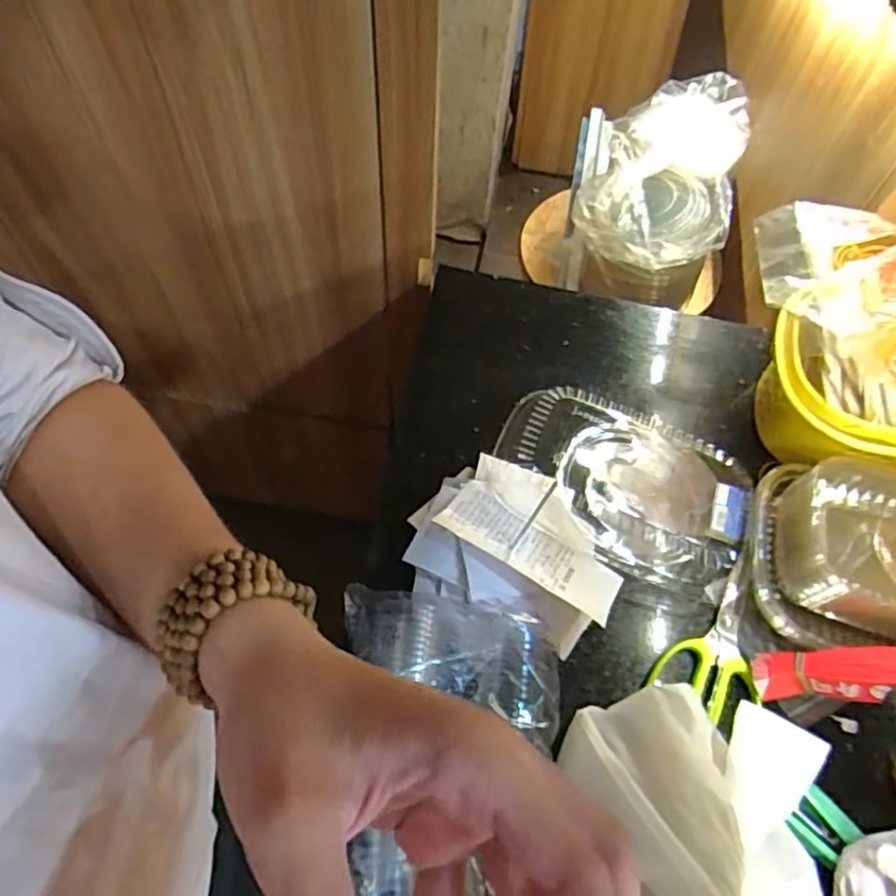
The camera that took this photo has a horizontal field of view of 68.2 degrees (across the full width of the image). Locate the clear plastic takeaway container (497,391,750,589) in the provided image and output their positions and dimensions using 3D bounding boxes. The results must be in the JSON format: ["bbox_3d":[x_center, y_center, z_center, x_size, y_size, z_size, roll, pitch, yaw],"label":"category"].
[{"bbox_3d":[0.156,0.031,0.593,0.227,0.054,0.161,19,62,7],"label":"clear plastic takeaway container"}]

